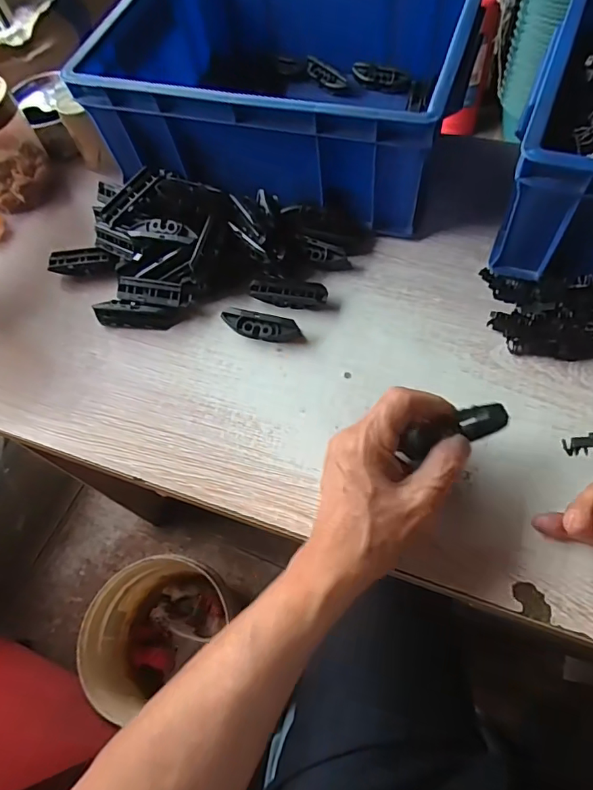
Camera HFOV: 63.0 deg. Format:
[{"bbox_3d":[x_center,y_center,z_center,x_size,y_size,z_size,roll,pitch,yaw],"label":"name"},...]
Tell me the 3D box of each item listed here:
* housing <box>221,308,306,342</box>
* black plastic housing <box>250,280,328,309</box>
[{"bbox_3d":[-0.032,-0.059,0.425,0.070,0.024,0.016,10,65,11],"label":"housing"},{"bbox_3d":[-0.007,-0.091,0.441,0.069,0.013,0.021,6,64,9],"label":"black plastic housing"}]

